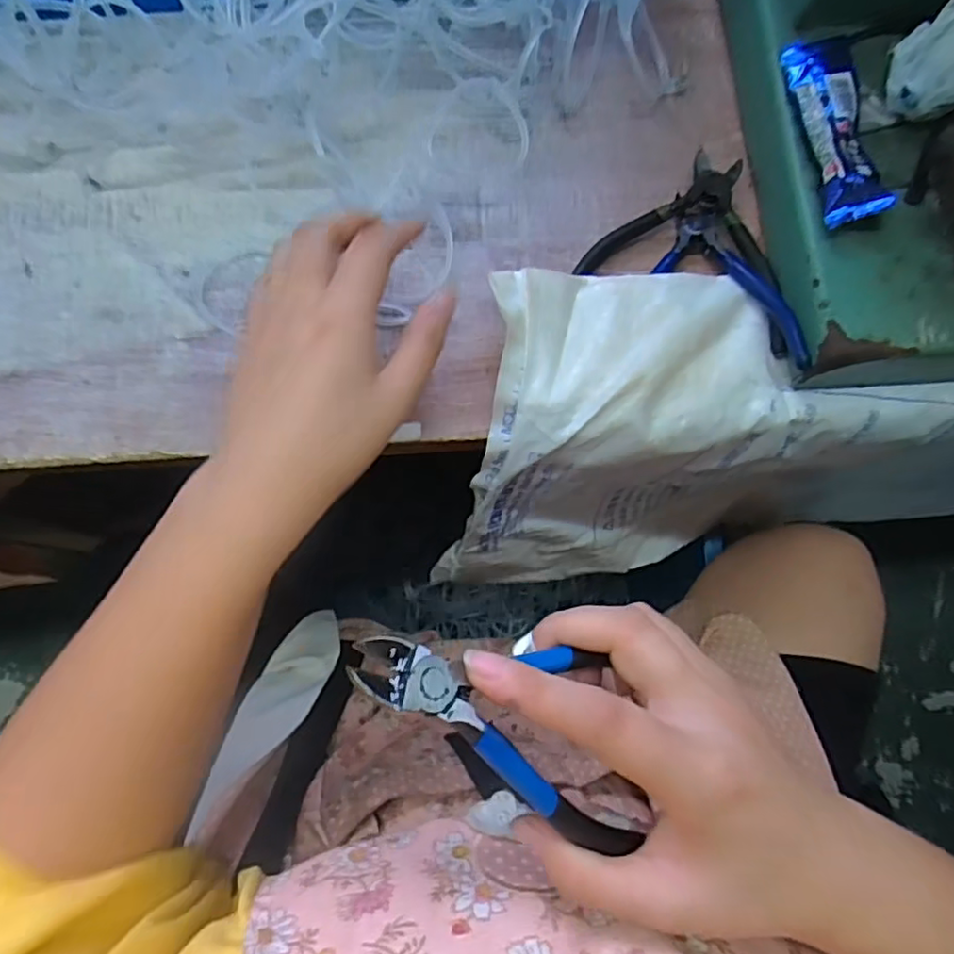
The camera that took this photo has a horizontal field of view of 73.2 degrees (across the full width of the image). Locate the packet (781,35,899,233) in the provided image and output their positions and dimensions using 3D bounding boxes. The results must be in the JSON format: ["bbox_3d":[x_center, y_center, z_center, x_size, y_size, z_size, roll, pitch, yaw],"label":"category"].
[{"bbox_3d":[0.187,-0.182,0.331,0.031,0.016,0.114,-4,77,-2],"label":"packet"}]

